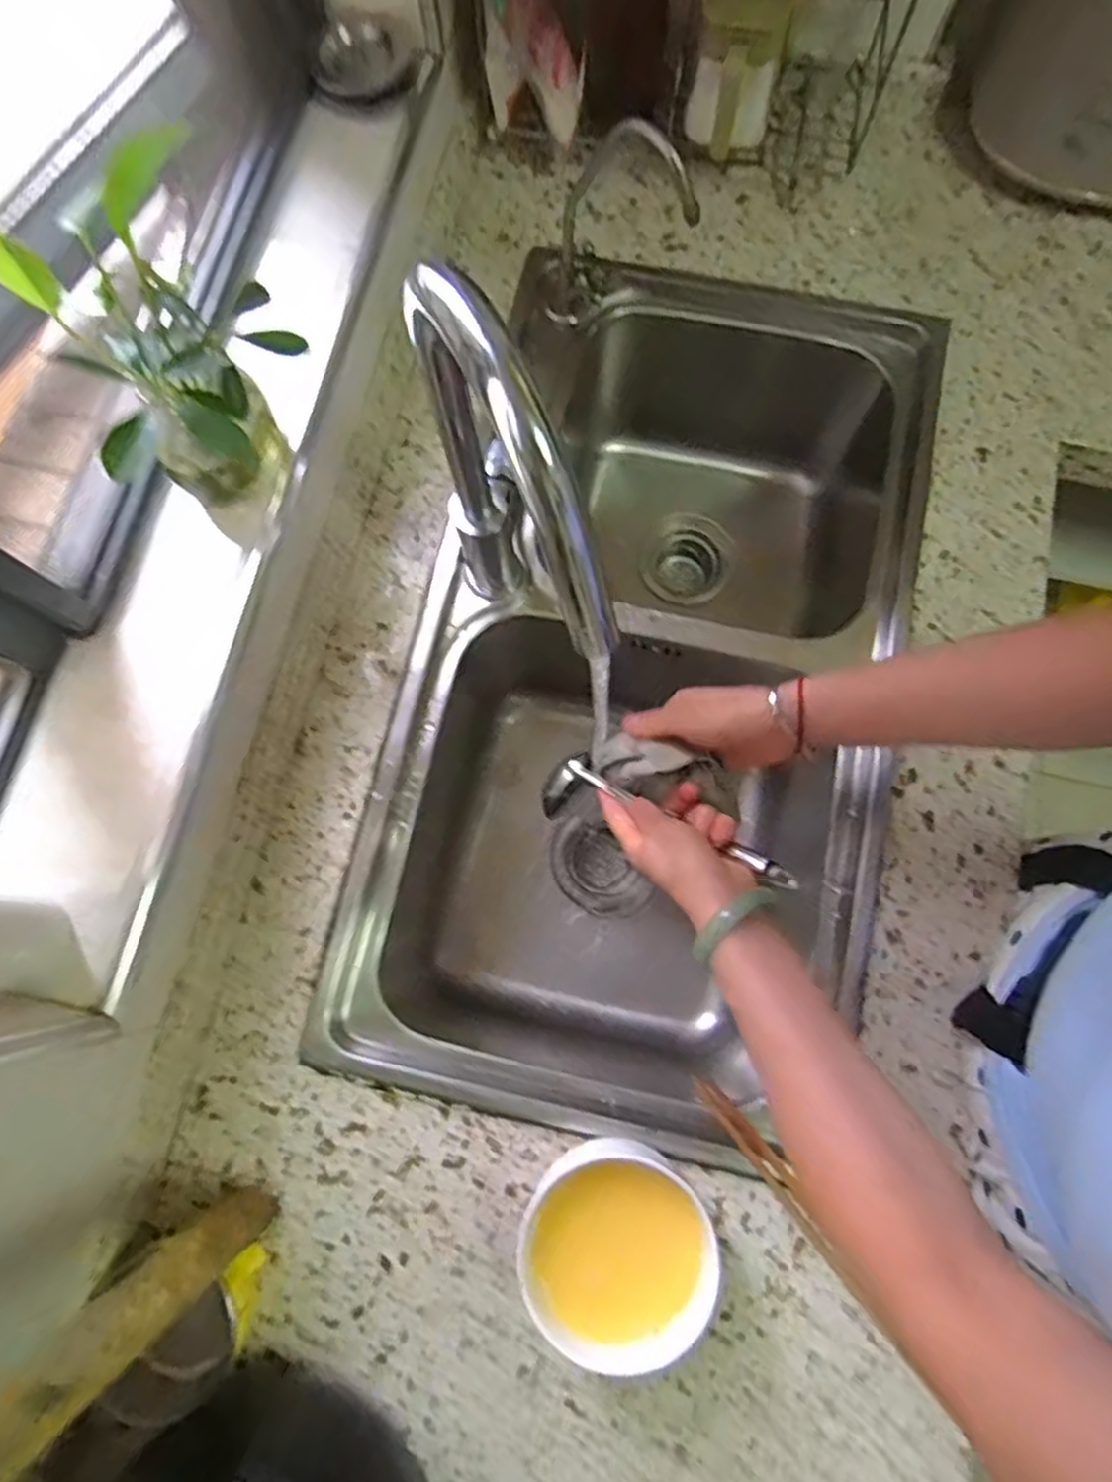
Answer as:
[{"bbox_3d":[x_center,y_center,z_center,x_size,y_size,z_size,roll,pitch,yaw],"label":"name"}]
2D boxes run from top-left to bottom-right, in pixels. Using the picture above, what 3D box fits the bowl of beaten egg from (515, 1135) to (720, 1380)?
[{"bbox_3d":[0.041,0.338,0.497,0.123,0.061,0.110,31,79,7],"label":"bowl of beaten egg"}]

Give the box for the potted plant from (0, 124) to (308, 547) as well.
[{"bbox_3d":[-0.220,-0.219,0.463,0.120,0.205,0.127,-32,79,-6],"label":"potted plant"}]

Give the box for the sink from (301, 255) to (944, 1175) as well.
[{"bbox_3d":[0.090,-0.046,0.736,0.398,0.256,0.738,14,78,4],"label":"sink"}]

